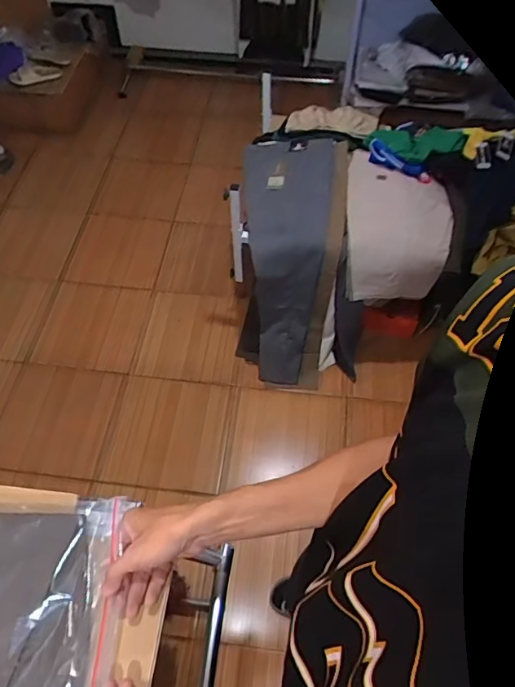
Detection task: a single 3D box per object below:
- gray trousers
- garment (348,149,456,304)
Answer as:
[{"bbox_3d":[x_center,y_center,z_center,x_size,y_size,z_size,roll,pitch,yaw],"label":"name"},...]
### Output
[{"bbox_3d":[0.092,-0.245,1.651,0.272,0.813,0.217,4,13,2],"label":"gray trousers"},{"bbox_3d":[0.432,-0.351,1.575,0.306,0.219,0.372,5,56,3],"label":"garment"}]

